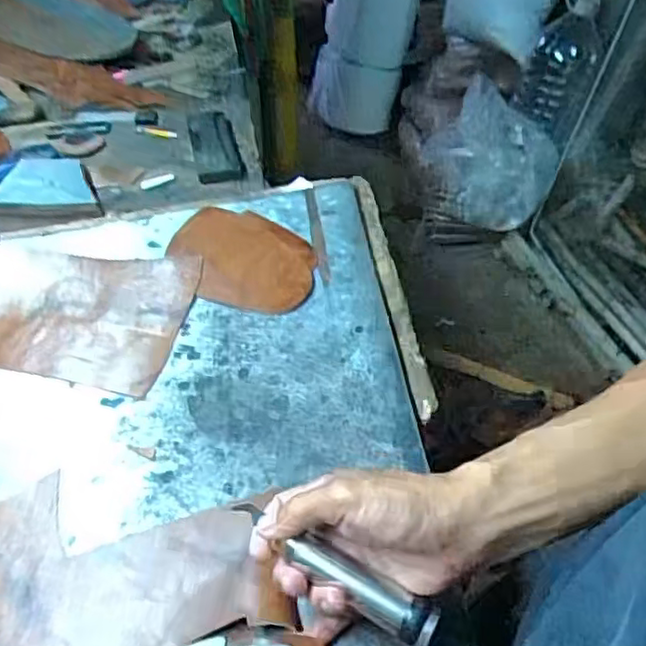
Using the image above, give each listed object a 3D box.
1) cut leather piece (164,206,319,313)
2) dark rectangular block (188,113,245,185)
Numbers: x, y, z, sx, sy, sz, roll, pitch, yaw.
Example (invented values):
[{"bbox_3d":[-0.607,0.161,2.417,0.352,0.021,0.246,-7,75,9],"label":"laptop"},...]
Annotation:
[{"bbox_3d":[-0.080,-0.065,0.664,0.157,0.009,0.108,31,62,24],"label":"cut leather piece"},{"bbox_3d":[-0.137,-0.225,0.847,0.056,0.013,0.161,-12,47,-8],"label":"dark rectangular block"}]

